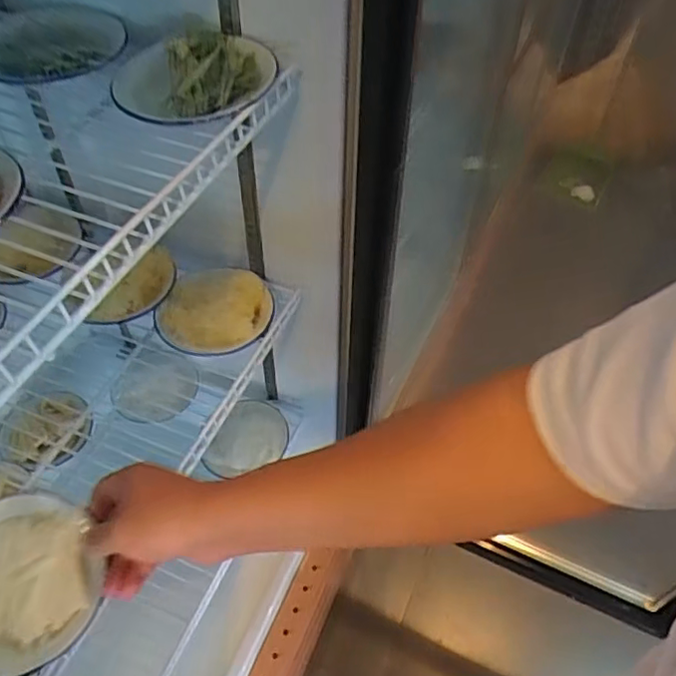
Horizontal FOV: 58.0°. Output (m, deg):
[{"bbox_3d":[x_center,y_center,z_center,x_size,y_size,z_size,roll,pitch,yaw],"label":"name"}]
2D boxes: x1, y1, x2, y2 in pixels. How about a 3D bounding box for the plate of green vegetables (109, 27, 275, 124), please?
[{"bbox_3d":[-0.117,-0.214,0.498,0.127,0.028,0.108,-2,48,-5],"label":"plate of green vegetables"}]

